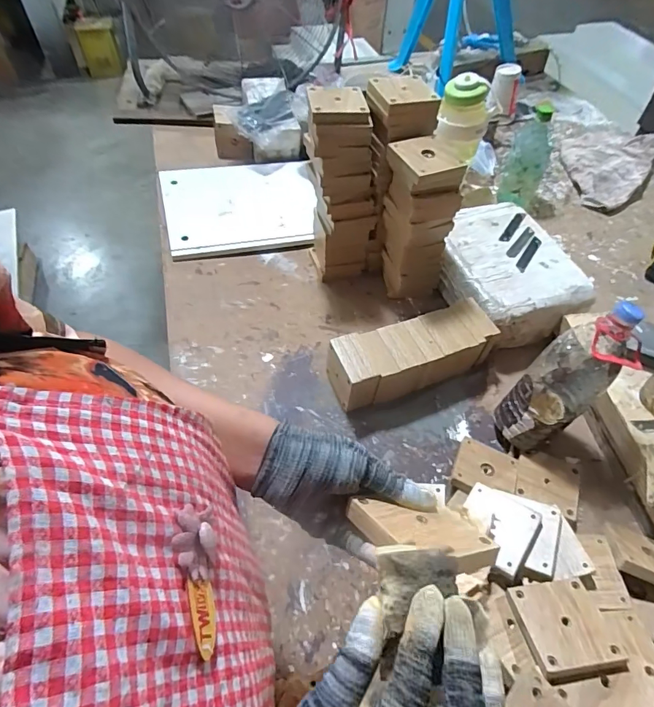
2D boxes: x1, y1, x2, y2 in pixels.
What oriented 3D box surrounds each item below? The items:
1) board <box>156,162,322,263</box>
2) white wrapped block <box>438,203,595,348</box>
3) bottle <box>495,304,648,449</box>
[{"bbox_3d":[-0.172,-0.317,0.903,0.314,0.025,0.278,-12,55,-10],"label":"board"},{"bbox_3d":[0.312,-0.150,0.777,0.208,0.077,0.266,-12,58,-9],"label":"white wrapped block"},{"bbox_3d":[0.312,0.035,0.573,0.070,0.246,0.086,-11,51,-41],"label":"bottle"}]

